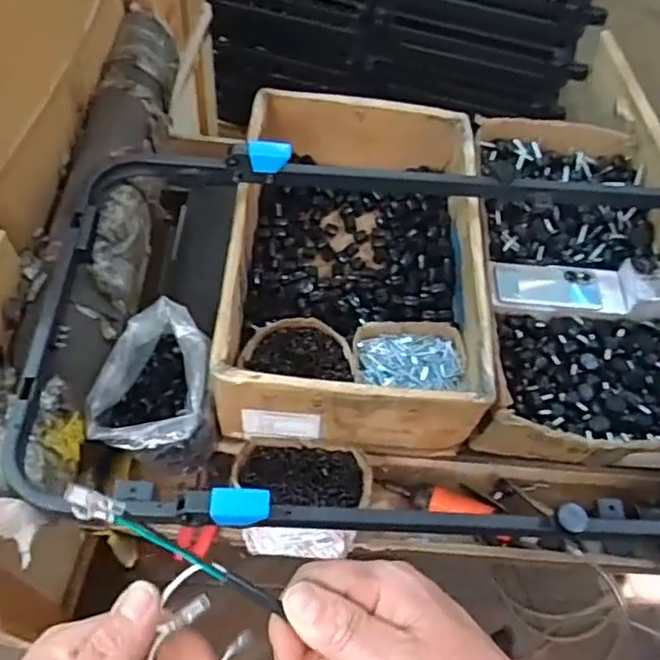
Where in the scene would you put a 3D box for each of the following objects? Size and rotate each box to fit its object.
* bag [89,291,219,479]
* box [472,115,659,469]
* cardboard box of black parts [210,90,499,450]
[{"bbox_3d":[-0.218,0.086,0.857,0.136,0.178,0.180,6,58,-1],"label":"bag"},{"bbox_3d":[0.395,-0.091,1.020,0.354,0.122,0.628,4,58,-2],"label":"box"},{"bbox_3d":[0.041,-0.111,0.972,0.343,0.164,0.554,4,58,-2],"label":"cardboard box of black parts"}]

